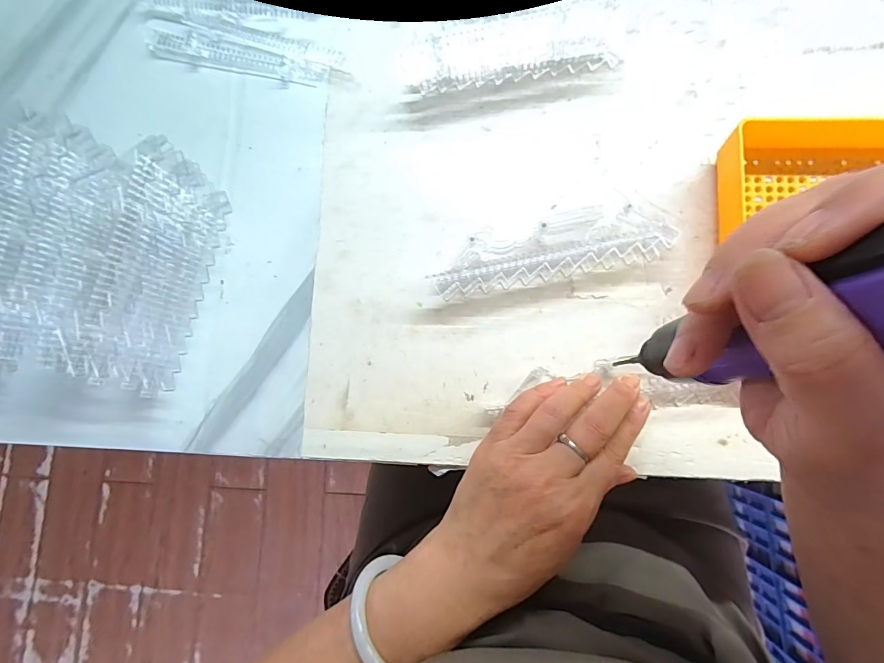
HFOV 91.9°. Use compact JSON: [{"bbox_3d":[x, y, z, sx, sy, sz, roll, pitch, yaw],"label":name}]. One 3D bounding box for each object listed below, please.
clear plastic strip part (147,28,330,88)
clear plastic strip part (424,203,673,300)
[{"bbox_3d":[-0.177,-0.236,0.369,0.167,0.009,0.024,14,85,8],"label":"clear plastic strip part"},{"bbox_3d":[0.078,-0.060,0.313,0.170,0.009,0.045,-12,82,5],"label":"clear plastic strip part"}]

